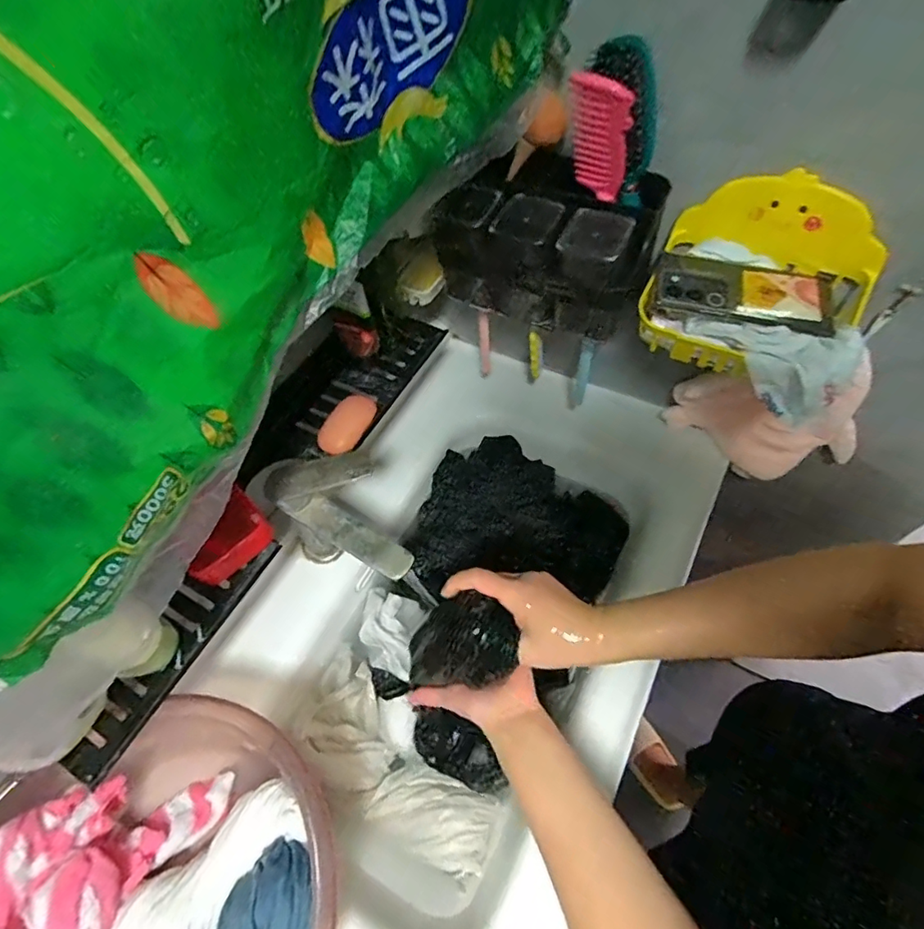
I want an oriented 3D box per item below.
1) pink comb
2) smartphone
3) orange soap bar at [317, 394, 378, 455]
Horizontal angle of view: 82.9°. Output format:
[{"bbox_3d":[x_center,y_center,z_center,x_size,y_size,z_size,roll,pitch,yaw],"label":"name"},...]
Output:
[{"bbox_3d":[0.122,-0.290,0.468,0.052,0.130,0.012,19,83,16],"label":"pink comb"},{"bbox_3d":[0.282,-0.175,0.522,0.168,0.013,0.080,17,66,9],"label":"smartphone"},{"bbox_3d":[-0.133,-0.046,0.610,0.046,0.018,0.081,28,68,12],"label":"orange soap bar"}]

